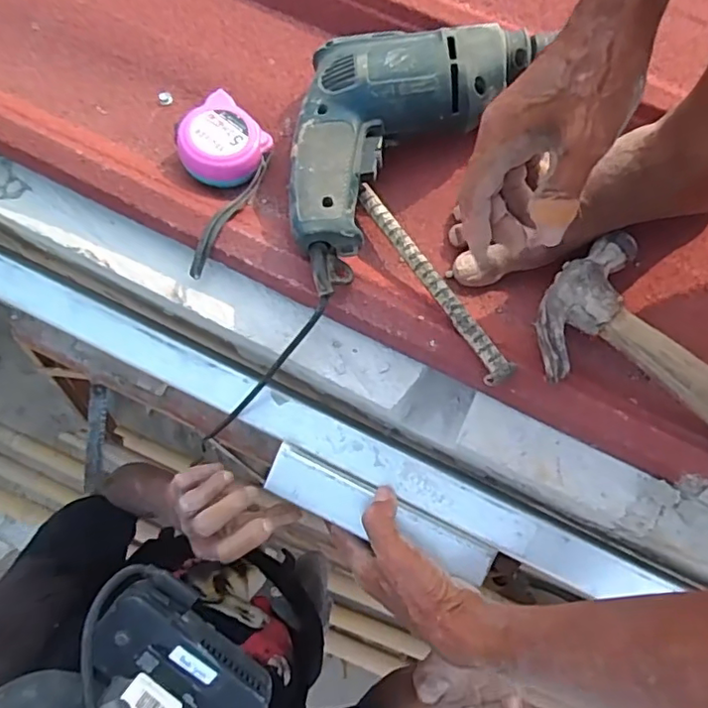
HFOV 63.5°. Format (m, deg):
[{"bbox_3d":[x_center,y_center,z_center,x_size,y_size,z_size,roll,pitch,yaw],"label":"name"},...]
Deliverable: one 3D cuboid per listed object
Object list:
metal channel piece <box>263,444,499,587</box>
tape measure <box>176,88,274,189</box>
[{"bbox_3d":[0.020,0.127,0.456,0.184,0.014,0.040,24,79,3],"label":"metal channel piece"},{"bbox_3d":[-0.102,-0.164,0.452,0.064,0.035,0.065,39,81,8],"label":"tape measure"}]

